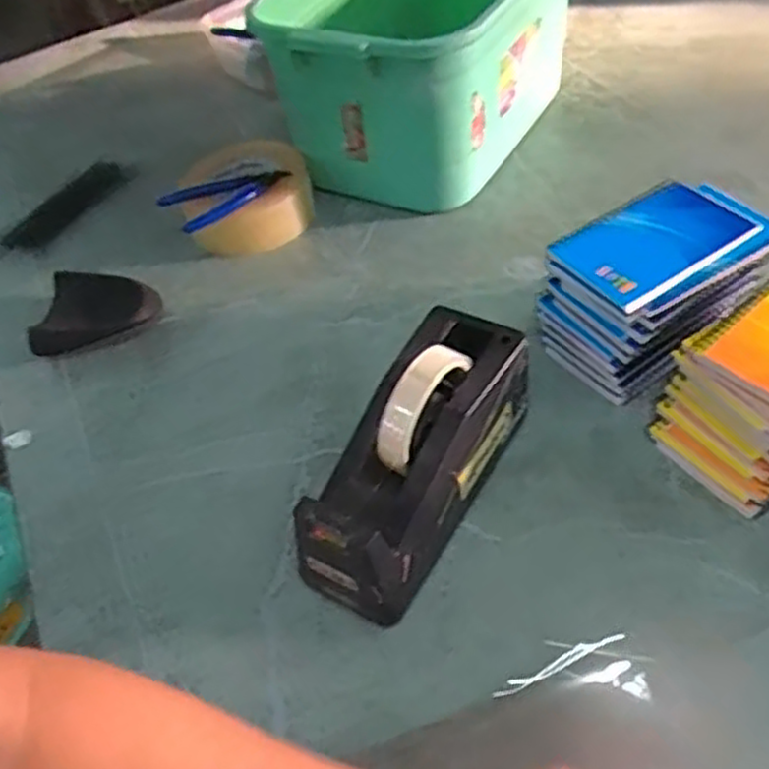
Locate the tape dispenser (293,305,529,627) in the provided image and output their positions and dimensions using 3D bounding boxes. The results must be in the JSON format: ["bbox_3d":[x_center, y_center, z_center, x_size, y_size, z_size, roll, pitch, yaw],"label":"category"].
[{"bbox_3d":[0.022,0.045,0.513,0.077,0.125,0.210,20,56,25],"label":"tape dispenser"}]

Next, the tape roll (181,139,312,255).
[{"bbox_3d":[-0.149,-0.202,0.796,0.122,0.058,0.131,-5,49,6],"label":"tape roll"}]

